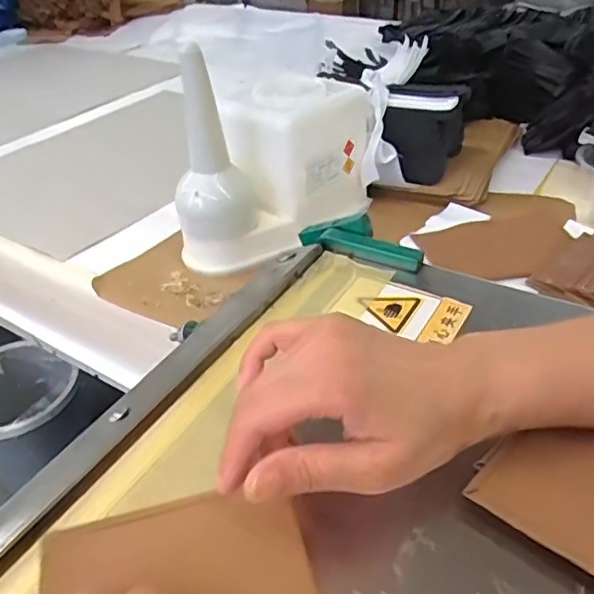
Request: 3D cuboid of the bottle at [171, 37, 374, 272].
[{"bbox_3d":[-0.022,-0.166,0.673,0.127,0.187,0.246,20,43,28],"label":"bottle"}]

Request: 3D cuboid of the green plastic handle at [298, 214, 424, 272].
[{"bbox_3d":[0.048,-0.045,0.458,0.105,0.026,0.031,14,41,22],"label":"green plastic handle"}]

